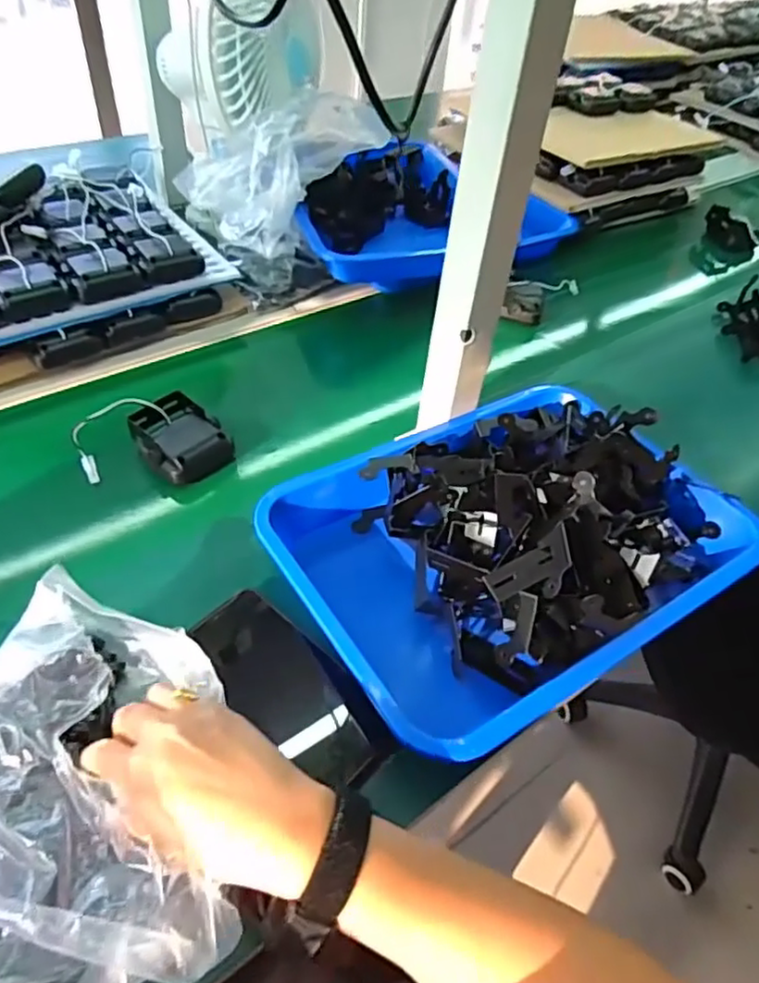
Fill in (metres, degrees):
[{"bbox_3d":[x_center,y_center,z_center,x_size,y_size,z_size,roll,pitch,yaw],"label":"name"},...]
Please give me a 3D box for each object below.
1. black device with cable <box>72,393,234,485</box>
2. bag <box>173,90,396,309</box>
[{"bbox_3d":[-0.187,-0.053,0.610,0.071,0.033,0.086,-33,58,-32],"label":"black device with cable"},{"bbox_3d":[-0.115,-0.357,0.775,0.257,0.191,0.105,-34,58,-32],"label":"bag"}]

